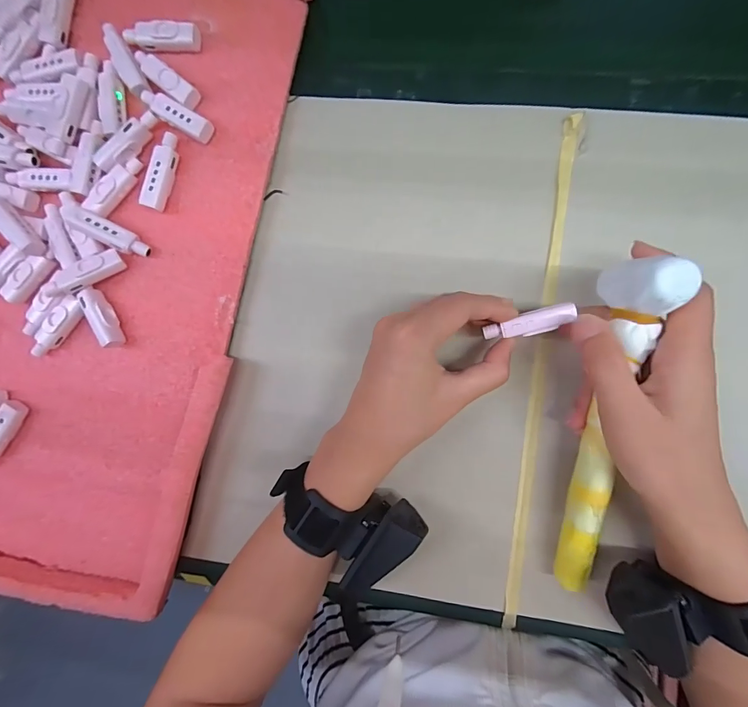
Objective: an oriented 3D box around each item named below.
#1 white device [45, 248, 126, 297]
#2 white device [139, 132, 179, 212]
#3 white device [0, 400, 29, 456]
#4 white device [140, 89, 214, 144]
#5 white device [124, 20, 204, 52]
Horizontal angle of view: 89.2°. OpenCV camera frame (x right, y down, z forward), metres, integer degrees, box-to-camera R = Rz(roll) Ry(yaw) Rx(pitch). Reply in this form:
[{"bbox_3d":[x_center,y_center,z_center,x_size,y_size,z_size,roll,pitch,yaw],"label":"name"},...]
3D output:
[{"bbox_3d":[-0.215,-0.059,0.280,0.056,0.011,0.017,-30,90,-9],"label":"white device"},{"bbox_3d":[-0.158,-0.136,0.283,0.013,0.016,0.056,16,91,5],"label":"white device"},{"bbox_3d":[-0.289,0.063,0.292,0.014,0.015,0.057,32,93,5],"label":"white device"},{"bbox_3d":[-0.147,-0.178,0.283,0.058,0.012,0.017,31,93,5],"label":"white device"},{"bbox_3d":[-0.158,-0.236,0.283,0.054,0.013,0.017,5,90,6],"label":"white device"}]

